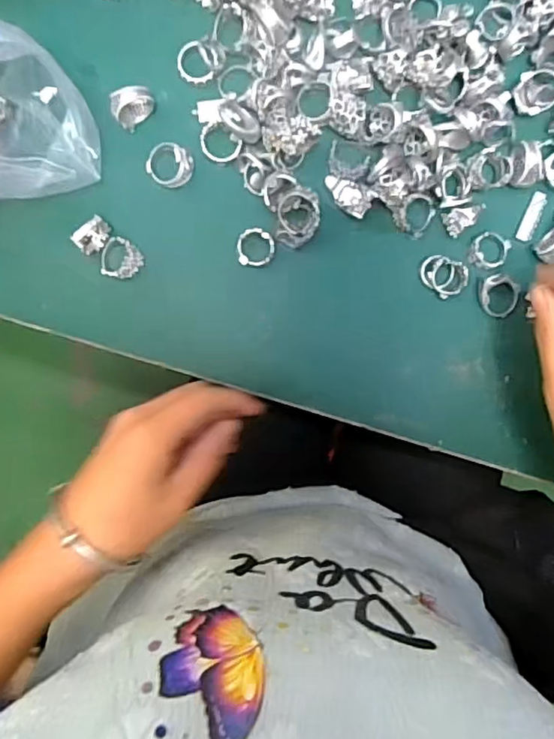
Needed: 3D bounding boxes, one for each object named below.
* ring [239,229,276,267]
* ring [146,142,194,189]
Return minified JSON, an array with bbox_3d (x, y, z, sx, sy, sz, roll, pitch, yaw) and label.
[{"bbox_3d":[-0.012,-0.072,0.348,0.022,0.007,0.022,2,106,6],"label":"ring"},{"bbox_3d":[-0.063,-0.120,0.344,0.025,0.015,0.023,0,94,0],"label":"ring"}]

